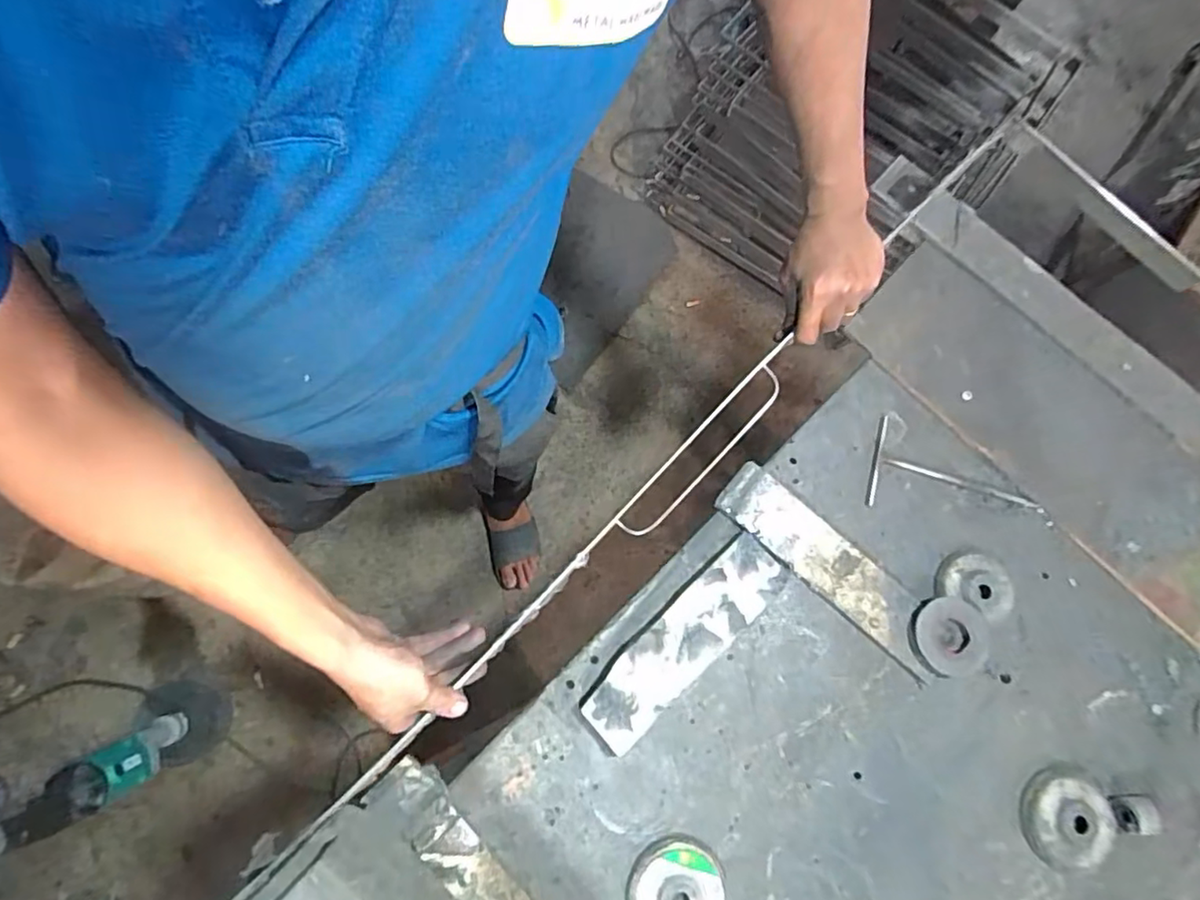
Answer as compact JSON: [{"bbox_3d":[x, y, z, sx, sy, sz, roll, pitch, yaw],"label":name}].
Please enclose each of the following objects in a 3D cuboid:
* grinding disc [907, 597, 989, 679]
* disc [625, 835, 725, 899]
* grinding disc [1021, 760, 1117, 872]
[{"bbox_3d":[0.336,0.180,0.587,0.074,0.012,0.072,1,75,-4],"label":"grinding disc"},{"bbox_3d":[0.066,0.383,0.528,0.082,0.010,0.083,1,75,-4],"label":"disc"},{"bbox_3d":[0.435,0.341,0.567,0.083,0.015,0.089,1,75,-4],"label":"grinding disc"}]

